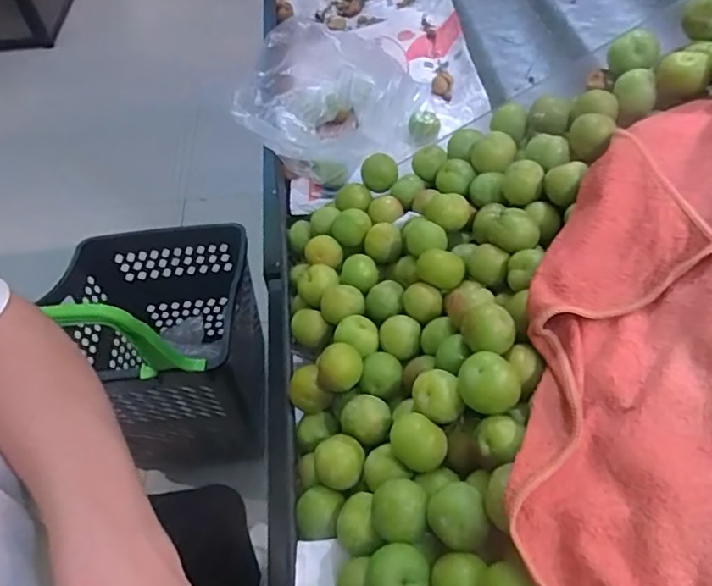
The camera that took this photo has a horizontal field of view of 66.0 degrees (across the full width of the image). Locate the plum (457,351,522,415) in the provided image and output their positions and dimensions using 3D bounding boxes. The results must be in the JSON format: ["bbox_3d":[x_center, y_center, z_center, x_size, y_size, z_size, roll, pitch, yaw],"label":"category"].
[{"bbox_3d":[0.093,0.066,0.386,0.041,0.036,0.031,34,61,26],"label":"plum"}]

